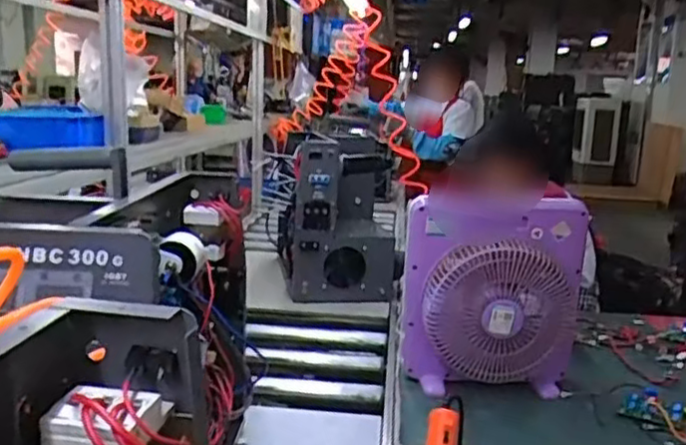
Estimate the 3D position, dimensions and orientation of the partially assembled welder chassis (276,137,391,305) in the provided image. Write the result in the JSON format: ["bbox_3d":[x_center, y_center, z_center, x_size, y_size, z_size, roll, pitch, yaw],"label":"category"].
[{"bbox_3d":[-0.010,-0.013,1.863,0.300,0.403,0.243,-1,11,-15],"label":"partially assembled welder chassis"}]

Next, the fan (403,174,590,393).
[{"bbox_3d":[0.274,0.126,1.249,0.306,0.339,0.159,5,11,15],"label":"fan"}]

